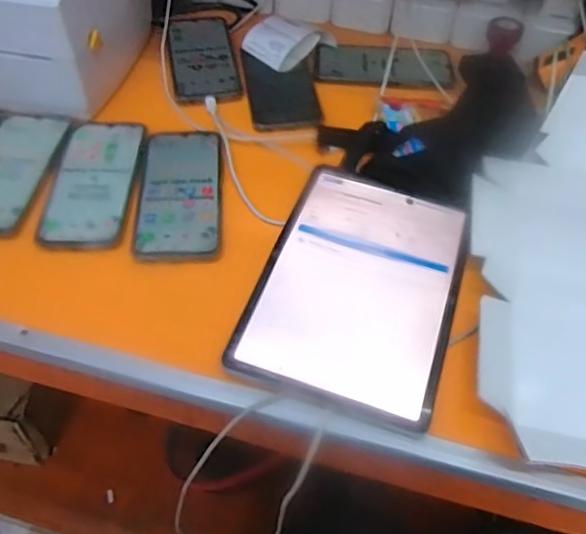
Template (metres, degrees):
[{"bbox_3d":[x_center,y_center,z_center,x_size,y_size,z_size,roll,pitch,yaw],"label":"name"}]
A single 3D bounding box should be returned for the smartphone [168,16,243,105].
[{"bbox_3d":[-0.112,-0.263,0.727,0.079,0.016,0.178,-8,51,-8],"label":"smartphone"}]

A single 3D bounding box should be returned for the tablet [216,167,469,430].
[{"bbox_3d":[0.059,0.009,0.507,0.162,0.010,0.238,14,52,9],"label":"tablet"}]

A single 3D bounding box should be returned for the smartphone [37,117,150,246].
[{"bbox_3d":[-0.197,-0.086,0.576,0.081,0.008,0.171,2,51,-1],"label":"smartphone"}]

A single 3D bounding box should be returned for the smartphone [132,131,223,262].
[{"bbox_3d":[-0.111,-0.075,0.582,0.081,0.012,0.167,-4,58,2],"label":"smartphone"}]

